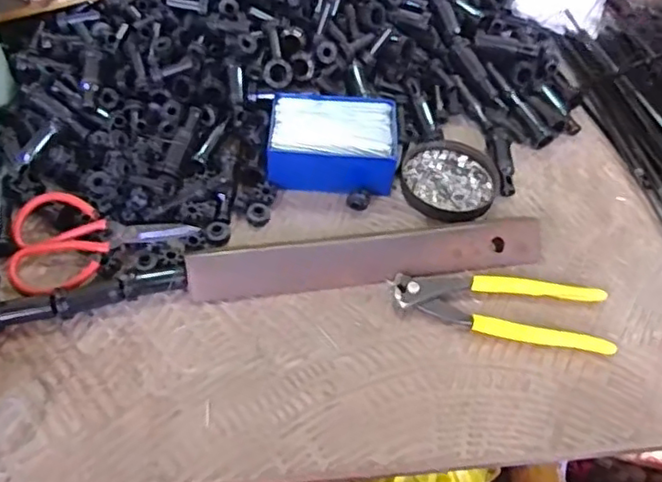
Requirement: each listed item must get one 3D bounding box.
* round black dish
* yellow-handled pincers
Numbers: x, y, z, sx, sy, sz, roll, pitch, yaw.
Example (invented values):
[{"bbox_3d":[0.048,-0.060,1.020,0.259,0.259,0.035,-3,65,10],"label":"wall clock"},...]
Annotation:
[{"bbox_3d":[0.106,-0.056,0.568,0.086,0.012,0.085,2,54,-3],"label":"round black dish"},{"bbox_3d":[0.133,0.048,0.492,0.165,0.014,0.057,10,54,3],"label":"yellow-handled pincers"}]

